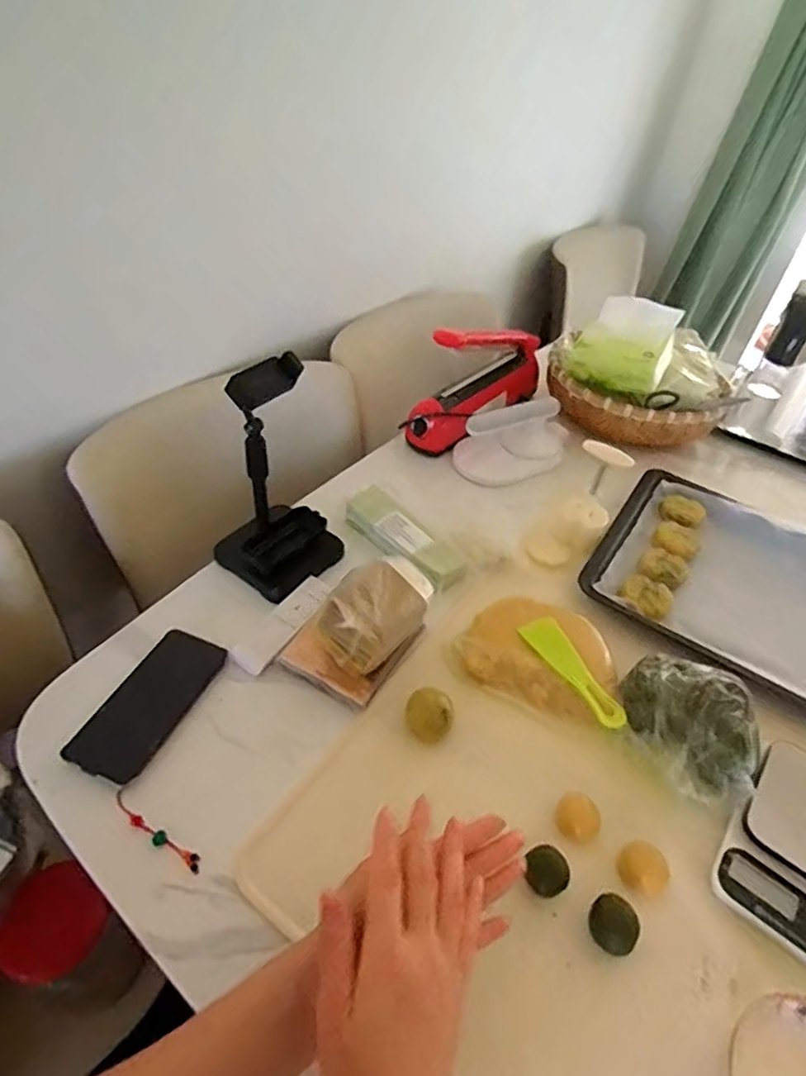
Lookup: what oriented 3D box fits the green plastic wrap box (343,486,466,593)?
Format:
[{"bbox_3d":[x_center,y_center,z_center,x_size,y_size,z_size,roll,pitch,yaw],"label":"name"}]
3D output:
[{"bbox_3d":[0.000,-0.002,0.758,0.063,0.037,0.177,-32,56,-33],"label":"green plastic wrap box"}]

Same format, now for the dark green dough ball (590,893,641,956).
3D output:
[{"bbox_3d":[0.169,0.312,0.473,0.036,0.026,0.038,4,44,-4],"label":"dark green dough ball"}]

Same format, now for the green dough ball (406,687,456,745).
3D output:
[{"bbox_3d":[0.027,0.178,0.591,0.045,0.030,0.053,4,44,-3],"label":"green dough ball"}]

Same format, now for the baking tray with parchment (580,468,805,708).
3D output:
[{"bbox_3d":[0.458,0.057,0.743,0.385,0.025,0.297,29,48,21],"label":"baking tray with parchment"}]

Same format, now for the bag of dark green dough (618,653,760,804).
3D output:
[{"bbox_3d":[0.285,0.177,0.579,0.103,0.072,0.137,-26,53,-30],"label":"bag of dark green dough"}]

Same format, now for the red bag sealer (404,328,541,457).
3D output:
[{"bbox_3d":[0.135,-0.273,0.961,0.075,0.176,0.298,35,50,25],"label":"red bag sealer"}]

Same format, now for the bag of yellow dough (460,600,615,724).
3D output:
[{"bbox_3d":[0.152,0.119,0.654,0.161,0.030,0.129,20,46,13],"label":"bag of yellow dough"}]

